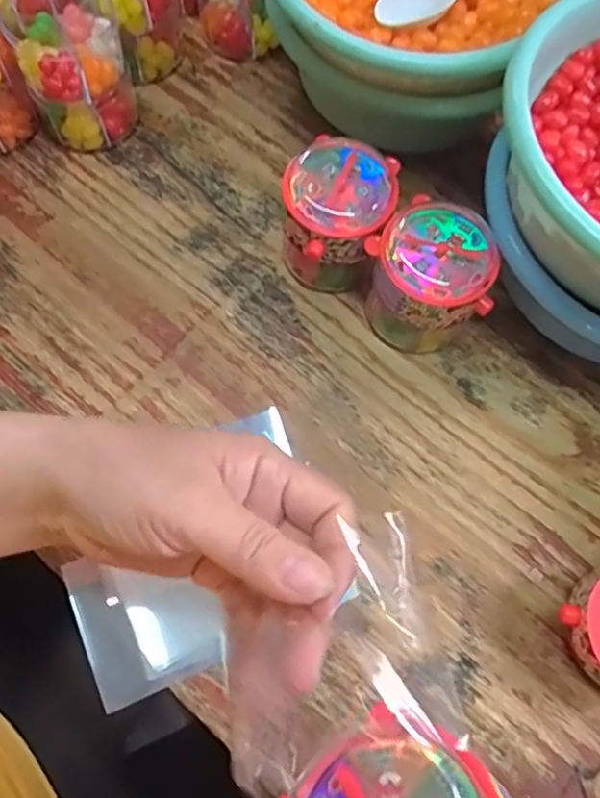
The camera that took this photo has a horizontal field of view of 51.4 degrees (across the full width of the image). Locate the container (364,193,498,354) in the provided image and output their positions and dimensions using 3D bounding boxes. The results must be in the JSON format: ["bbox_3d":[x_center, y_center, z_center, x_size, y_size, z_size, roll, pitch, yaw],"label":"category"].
[{"bbox_3d":[0.072,-0.069,0.366,0.065,0.067,0.065,0,71,-1],"label":"container"}]

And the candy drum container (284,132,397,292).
[{"bbox_3d":[0.021,-0.105,0.376,0.060,0.069,0.062,0,71,-1],"label":"candy drum container"}]

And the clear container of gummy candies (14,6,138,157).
[{"bbox_3d":[-0.146,-0.212,0.415,0.066,0.075,0.054,-25,73,-9],"label":"clear container of gummy candies"}]

